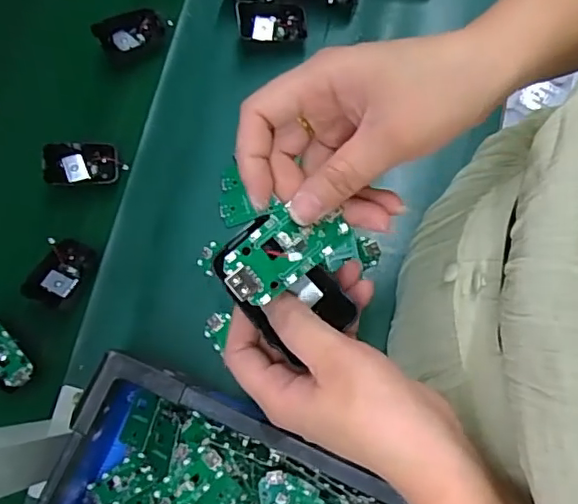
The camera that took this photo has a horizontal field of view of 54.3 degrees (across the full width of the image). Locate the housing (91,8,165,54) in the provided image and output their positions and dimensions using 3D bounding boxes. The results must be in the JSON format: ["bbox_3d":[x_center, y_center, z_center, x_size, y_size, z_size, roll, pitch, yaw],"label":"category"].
[{"bbox_3d":[-0.165,-0.227,0.588,0.069,0.019,0.043,-24,77,-1],"label":"housing"}]

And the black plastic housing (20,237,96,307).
[{"bbox_3d":[-0.221,0.018,0.539,0.043,0.021,0.066,24,80,9],"label":"black plastic housing"}]

